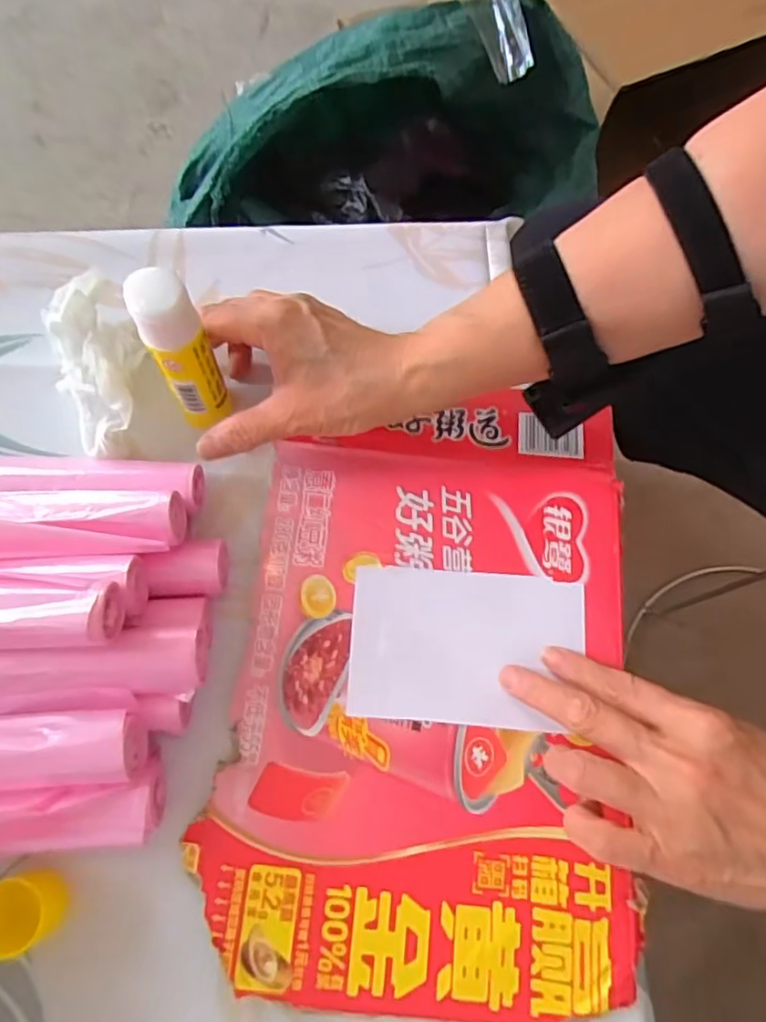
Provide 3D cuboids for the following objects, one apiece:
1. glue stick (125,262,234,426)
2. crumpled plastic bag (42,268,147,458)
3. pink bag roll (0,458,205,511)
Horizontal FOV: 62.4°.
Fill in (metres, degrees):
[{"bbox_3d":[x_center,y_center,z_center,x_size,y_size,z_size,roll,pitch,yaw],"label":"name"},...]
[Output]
[{"bbox_3d":[-0.100,-0.076,0.322,0.027,0.102,0.020,-30,68,-11],"label":"glue stick"},{"bbox_3d":[-0.164,-0.088,0.364,0.050,0.044,0.107,-22,72,-10],"label":"crumpled plastic bag"},{"bbox_3d":[-0.162,-0.016,0.350,0.124,0.024,0.025,4,70,-1],"label":"pink bag roll"}]

